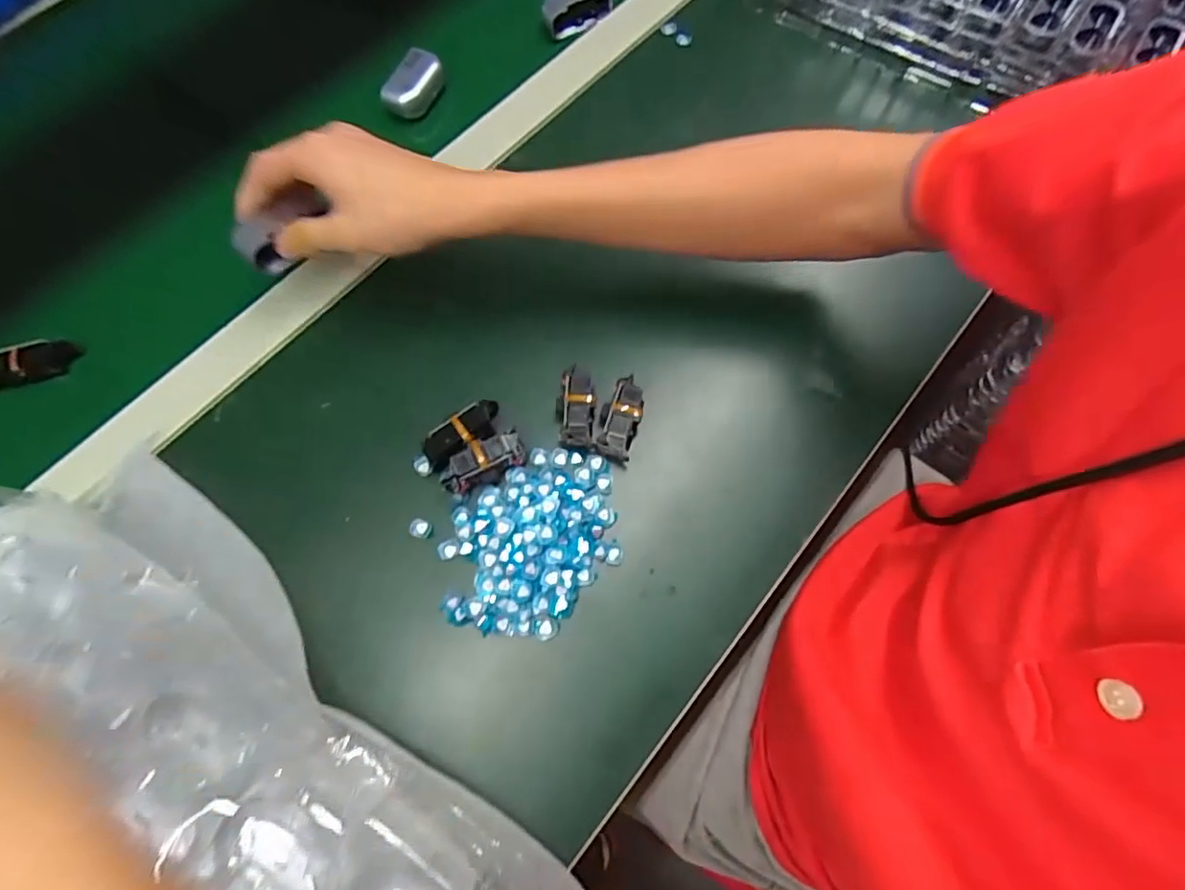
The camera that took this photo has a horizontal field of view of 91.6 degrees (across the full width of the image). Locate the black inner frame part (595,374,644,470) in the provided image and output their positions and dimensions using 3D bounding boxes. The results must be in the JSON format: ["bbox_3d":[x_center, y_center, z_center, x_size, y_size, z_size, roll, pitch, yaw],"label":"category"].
[{"bbox_3d":[0.017,-0.016,0.362,0.025,0.015,0.054,17,71,7],"label":"black inner frame part"}]

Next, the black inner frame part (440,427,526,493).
[{"bbox_3d":[-0.067,0.010,0.349,0.052,0.021,0.020,-25,71,-8],"label":"black inner frame part"}]

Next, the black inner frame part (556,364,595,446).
[{"bbox_3d":[-0.011,-0.025,0.365,0.025,0.019,0.051,4,70,3],"label":"black inner frame part"}]

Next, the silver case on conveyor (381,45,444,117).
[{"bbox_3d":[-0.142,-0.292,0.466,0.028,0.026,0.053,30,73,12],"label":"silver case on conveyor"}]

